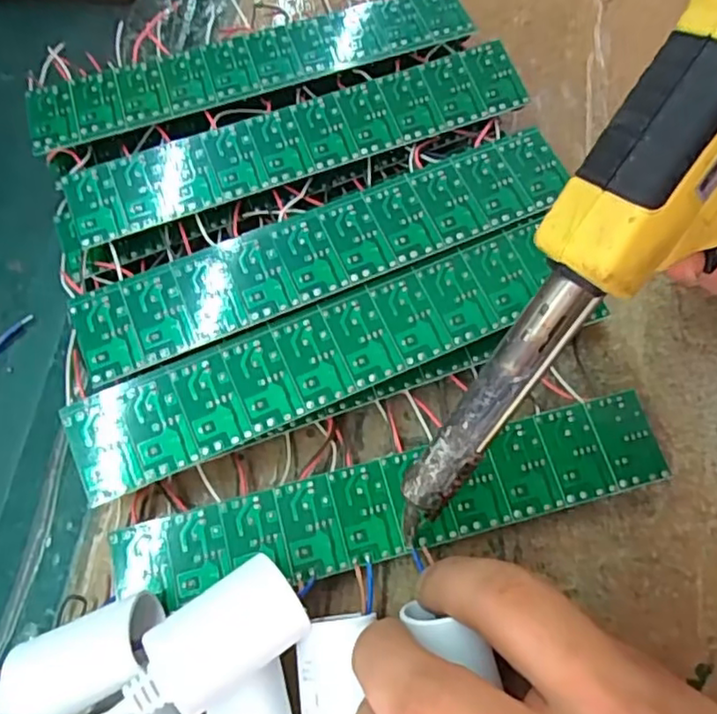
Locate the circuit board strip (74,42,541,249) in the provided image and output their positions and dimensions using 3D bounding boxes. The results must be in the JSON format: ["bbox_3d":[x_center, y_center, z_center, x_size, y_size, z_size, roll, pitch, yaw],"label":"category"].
[{"bbox_3d":[-0.026,-0.095,0.287,0.201,0.034,0.044,-20,69,-7],"label":"circuit board strip"}]

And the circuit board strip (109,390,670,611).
[{"bbox_3d":[0.013,0.056,0.236,0.199,0.017,0.034,-14,69,-4],"label":"circuit board strip"}]

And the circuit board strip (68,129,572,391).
[{"bbox_3d":[-0.011,-0.043,0.249,0.200,0.007,0.039,-22,70,-8],"label":"circuit board strip"}]

